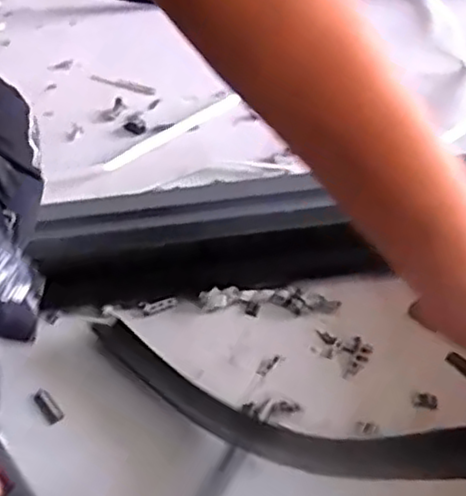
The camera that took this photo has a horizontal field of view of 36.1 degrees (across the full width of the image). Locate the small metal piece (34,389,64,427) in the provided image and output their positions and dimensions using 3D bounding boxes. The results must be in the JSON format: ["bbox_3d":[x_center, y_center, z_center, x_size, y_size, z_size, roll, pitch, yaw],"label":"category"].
[{"bbox_3d":[-0.142,0.122,0.549,0.013,0.004,0.035,-31,46,-25],"label":"small metal piece"}]

